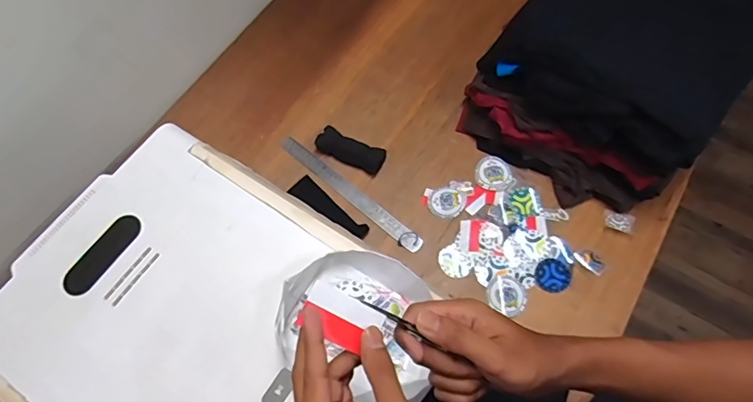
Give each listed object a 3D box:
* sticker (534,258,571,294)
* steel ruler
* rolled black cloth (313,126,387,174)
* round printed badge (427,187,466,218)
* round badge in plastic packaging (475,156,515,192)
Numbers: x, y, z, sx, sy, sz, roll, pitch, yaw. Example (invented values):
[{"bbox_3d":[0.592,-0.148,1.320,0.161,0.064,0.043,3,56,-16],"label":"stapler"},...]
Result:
[{"bbox_3d":[0.280,0.119,0.756,0.053,0.004,0.055,0,70,-1],"label":"sticker"},{"bbox_3d":[-0.050,-0.018,0.839,0.318,0.007,0.032,38,70,18],"label":"steel ruler"},{"bbox_3d":[-0.046,-0.091,0.865,0.127,0.025,0.045,25,68,13],"label":"rolled black cloth"},{"bbox_3d":[0.121,0.001,0.819,0.062,0.005,0.052,-3,71,10],"label":"round printed badge"},{"bbox_3d":[0.206,-0.048,0.836,0.060,0.004,0.070,-11,65,-2],"label":"round badge in plastic packaging"}]

